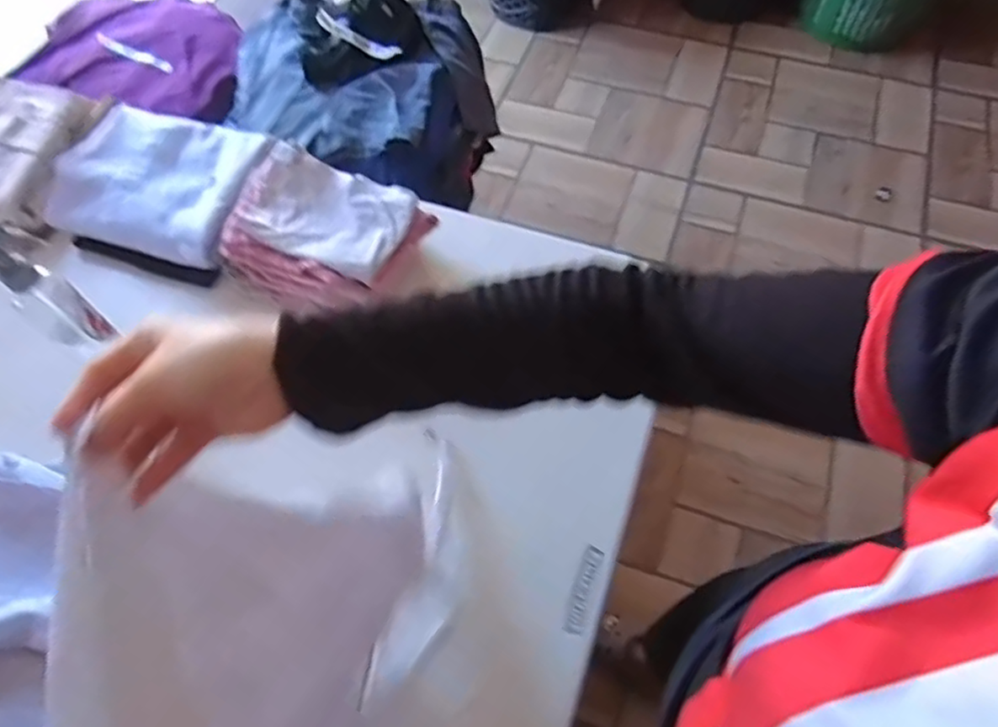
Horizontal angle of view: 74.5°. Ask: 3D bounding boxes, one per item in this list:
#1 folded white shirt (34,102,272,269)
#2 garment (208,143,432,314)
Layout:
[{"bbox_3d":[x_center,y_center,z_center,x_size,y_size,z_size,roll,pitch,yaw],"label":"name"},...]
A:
[{"bbox_3d":[-0.398,-0.220,0.769,0.224,0.036,0.183,17,63,10],"label":"folded white shirt"},{"bbox_3d":[-0.197,-0.142,0.721,0.194,0.060,0.153,23,64,13],"label":"garment"}]

